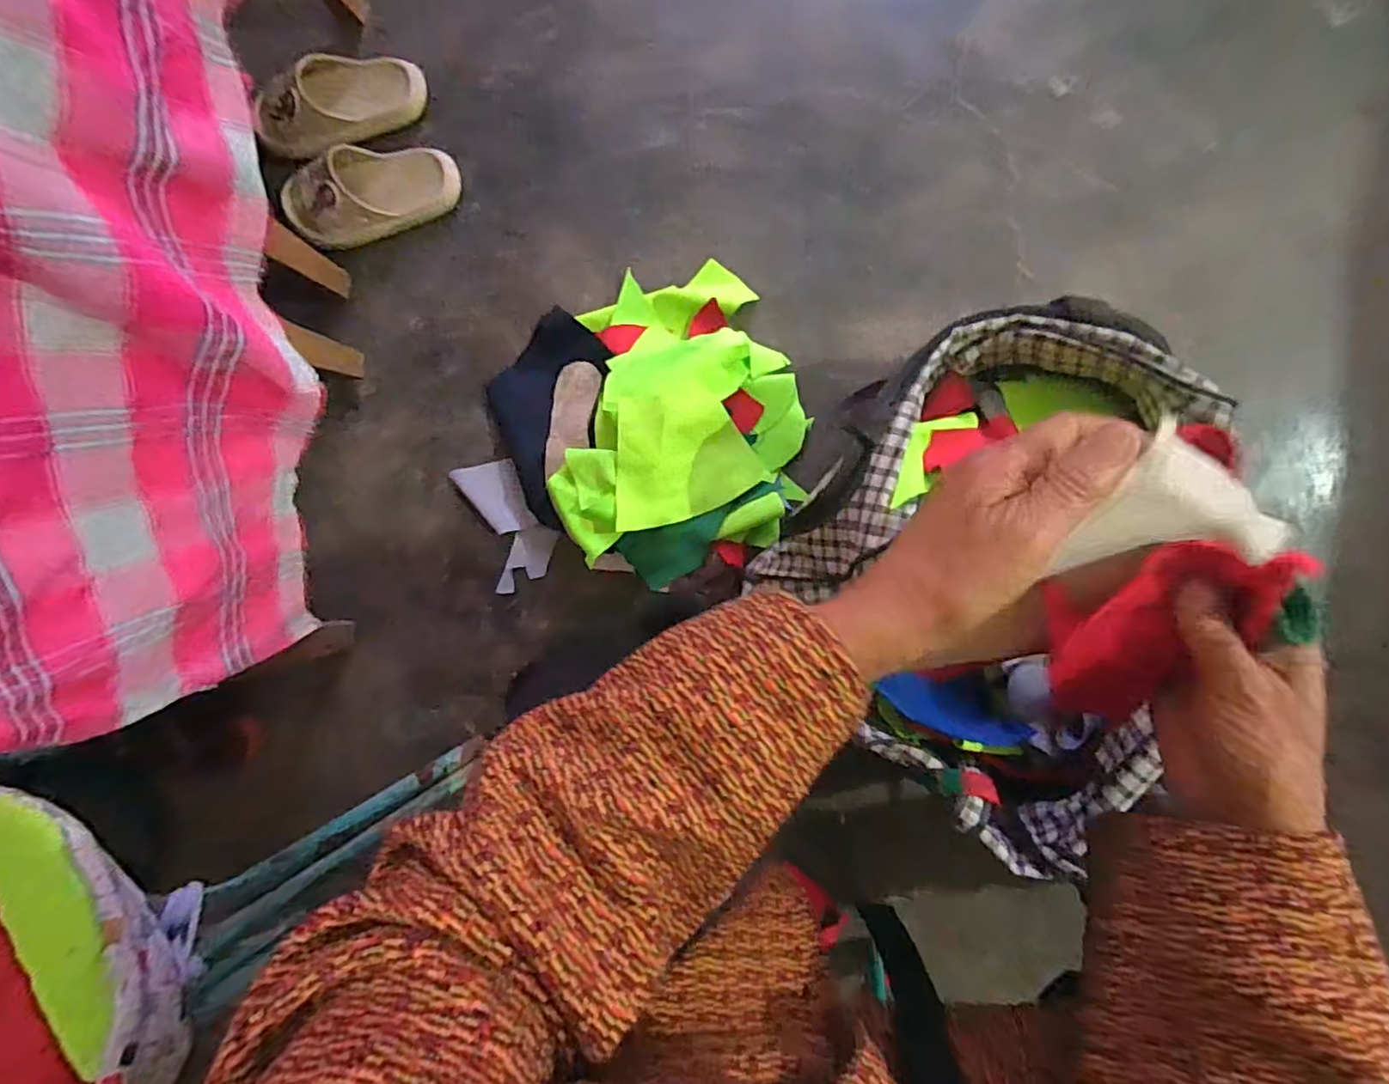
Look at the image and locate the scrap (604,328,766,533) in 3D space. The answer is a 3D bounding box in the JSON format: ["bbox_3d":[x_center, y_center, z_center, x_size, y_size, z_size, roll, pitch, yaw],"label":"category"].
[{"bbox_3d":[-0.014,-0.132,0.701,0.168,0.062,0.218,-8,90,7],"label":"scrap"}]

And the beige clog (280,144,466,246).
[{"bbox_3d":[-0.406,-0.428,0.773,0.214,0.060,0.098,-9,90,8],"label":"beige clog"}]

